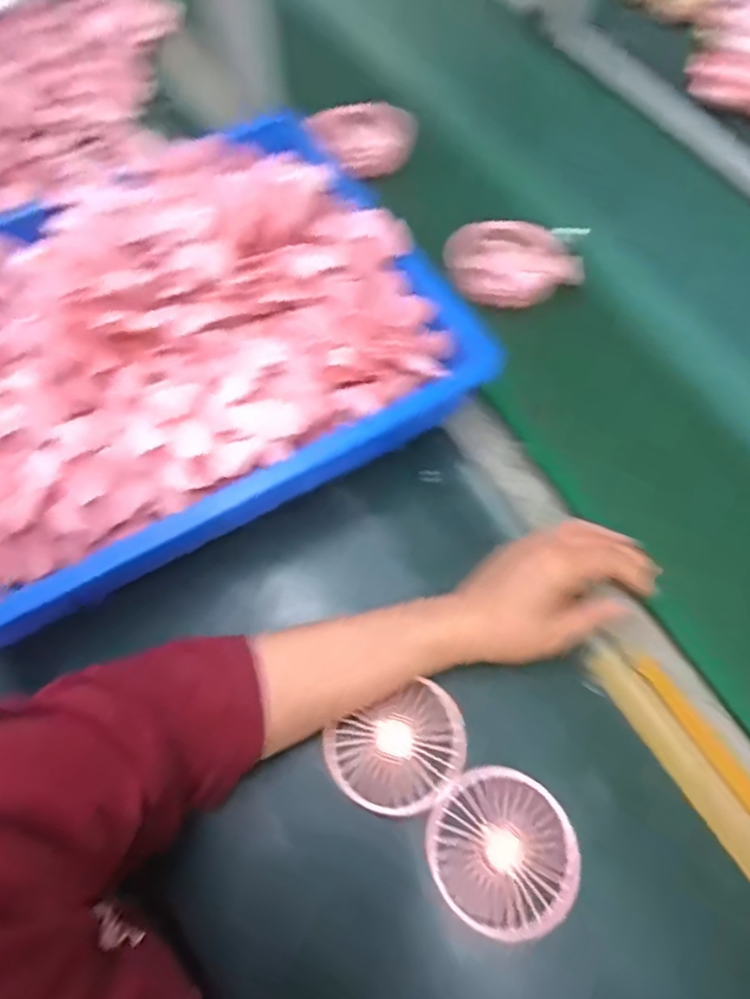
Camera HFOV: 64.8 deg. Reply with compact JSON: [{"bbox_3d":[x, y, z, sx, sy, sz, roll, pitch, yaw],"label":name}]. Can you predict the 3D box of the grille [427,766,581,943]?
[{"bbox_3d":[0.079,0.214,0.361,0.089,0.007,0.085,1,63,-2],"label":"grille"}]

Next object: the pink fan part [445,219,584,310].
[{"bbox_3d":[0.132,-0.226,0.554,0.125,0.024,0.105,0,63,-2],"label":"pink fan part"}]

